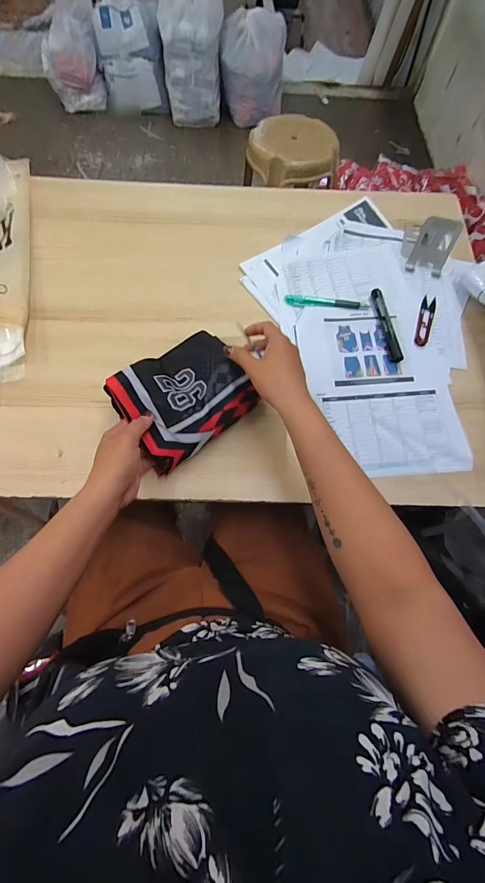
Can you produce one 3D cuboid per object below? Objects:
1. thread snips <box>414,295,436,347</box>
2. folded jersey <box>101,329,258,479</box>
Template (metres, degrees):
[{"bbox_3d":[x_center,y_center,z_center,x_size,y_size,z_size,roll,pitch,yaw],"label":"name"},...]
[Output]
[{"bbox_3d":[0.294,-0.195,0.570,0.023,0.005,0.104,20,67,7],"label":"thread snips"},{"bbox_3d":[-0.080,-0.066,0.468,0.163,0.055,0.143,-33,73,-14],"label":"folded jersey"}]

